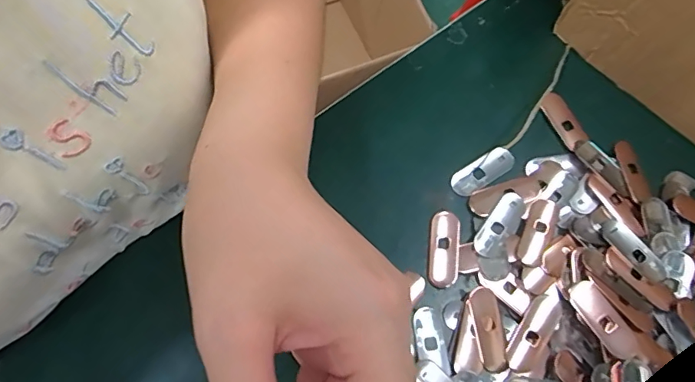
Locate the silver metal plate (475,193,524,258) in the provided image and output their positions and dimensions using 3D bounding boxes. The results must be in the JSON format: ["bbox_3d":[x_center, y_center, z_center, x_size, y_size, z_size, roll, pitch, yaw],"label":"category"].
[{"bbox_3d":[0.102,0.023,0.320,0.018,0.004,0.049,33,73,8],"label":"silver metal plate"}]

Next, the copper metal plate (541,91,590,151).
[{"bbox_3d":[0.158,-0.052,0.349,0.018,0.004,0.043,-23,74,-10],"label":"copper metal plate"}]

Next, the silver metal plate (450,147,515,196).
[{"bbox_3d":[0.095,-0.014,0.336,0.049,0.006,0.019,-31,76,-12],"label":"silver metal plate"}]

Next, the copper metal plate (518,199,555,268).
[{"bbox_3d":[0.127,0.027,0.318,0.016,0.005,0.051,26,73,6],"label":"copper metal plate"}]

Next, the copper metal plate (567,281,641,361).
[{"bbox_3d":[0.157,0.079,0.293,0.018,0.004,0.050,-29,76,-11],"label":"copper metal plate"}]

